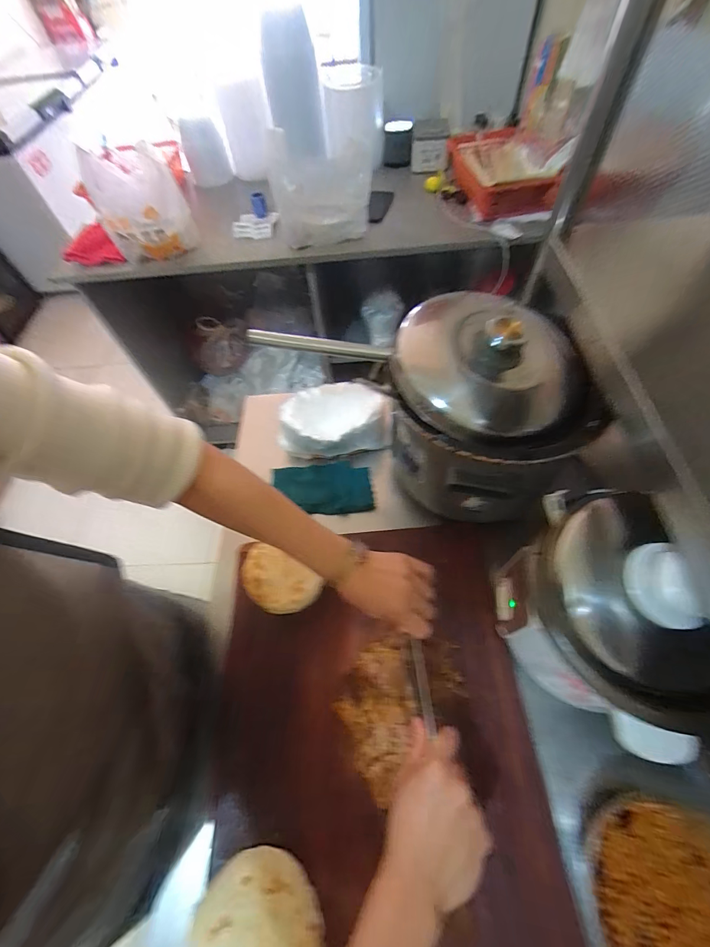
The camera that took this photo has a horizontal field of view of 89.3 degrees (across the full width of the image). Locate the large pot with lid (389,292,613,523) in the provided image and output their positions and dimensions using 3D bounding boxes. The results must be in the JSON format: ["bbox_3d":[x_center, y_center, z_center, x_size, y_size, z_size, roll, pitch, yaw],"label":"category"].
[{"bbox_3d":[0.172,-0.078,0.520,0.246,0.264,0.275,2,60,6],"label":"large pot with lid"}]

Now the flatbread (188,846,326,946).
[{"bbox_3d":[-0.098,0.461,0.355,0.122,0.023,0.125,-2,60,3],"label":"flatbread"}]

